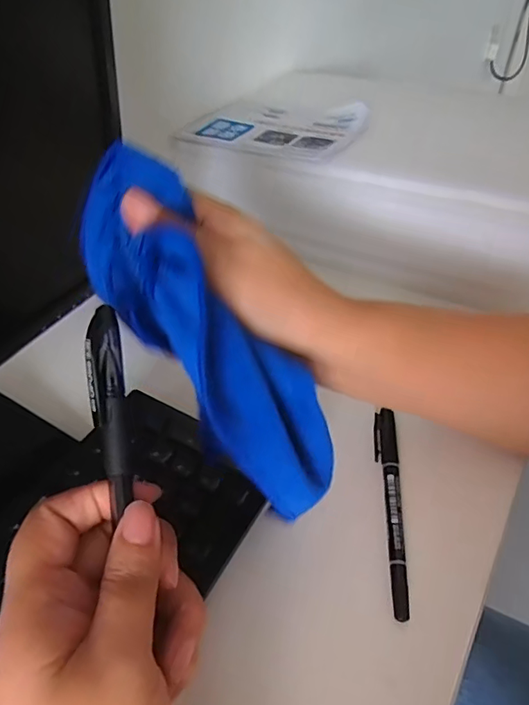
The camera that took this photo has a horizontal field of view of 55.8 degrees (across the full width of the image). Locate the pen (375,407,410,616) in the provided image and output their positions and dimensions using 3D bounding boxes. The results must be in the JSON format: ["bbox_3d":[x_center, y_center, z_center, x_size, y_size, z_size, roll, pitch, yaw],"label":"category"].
[{"bbox_3d":[0.078,0.091,0.307,0.013,0.009,0.132,3,44,4],"label":"pen"}]

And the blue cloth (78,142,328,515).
[{"bbox_3d":[-0.025,-0.010,0.222,0.057,0.037,0.178,-35,89,-30],"label":"blue cloth"}]

